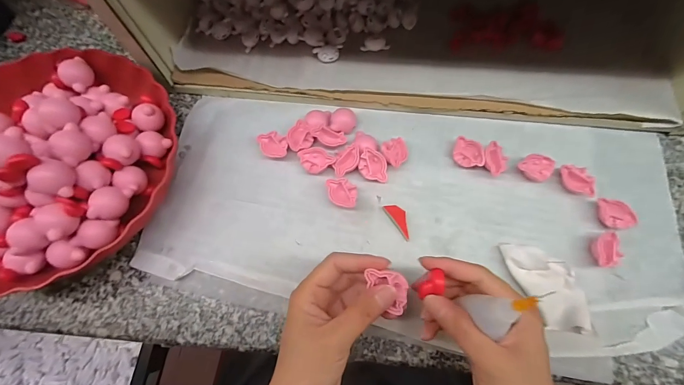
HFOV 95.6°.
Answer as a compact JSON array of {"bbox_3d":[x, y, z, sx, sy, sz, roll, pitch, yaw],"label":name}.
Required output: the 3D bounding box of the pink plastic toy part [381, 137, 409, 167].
[{"bbox_3d":[0.056,-0.042,0.320,0.028,0.006,0.032,-19,65,-21],"label":"pink plastic toy part"}]

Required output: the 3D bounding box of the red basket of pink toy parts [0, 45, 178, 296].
[{"bbox_3d":[-0.280,-0.035,0.277,0.229,0.084,0.240,36,77,10],"label":"red basket of pink toy parts"}]

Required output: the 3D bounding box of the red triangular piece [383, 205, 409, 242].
[{"bbox_3d":[0.057,0.027,0.302,0.016,0.004,0.039,-32,76,-8],"label":"red triangular piece"}]

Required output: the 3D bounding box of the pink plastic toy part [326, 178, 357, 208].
[{"bbox_3d":[-0.001,0.001,0.307,0.030,0.010,0.028,8,74,3],"label":"pink plastic toy part"}]

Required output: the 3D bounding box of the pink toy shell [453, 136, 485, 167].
[{"bbox_3d":[0.131,-0.042,0.319,0.027,0.009,0.033,3,74,1],"label":"pink toy shell"}]

